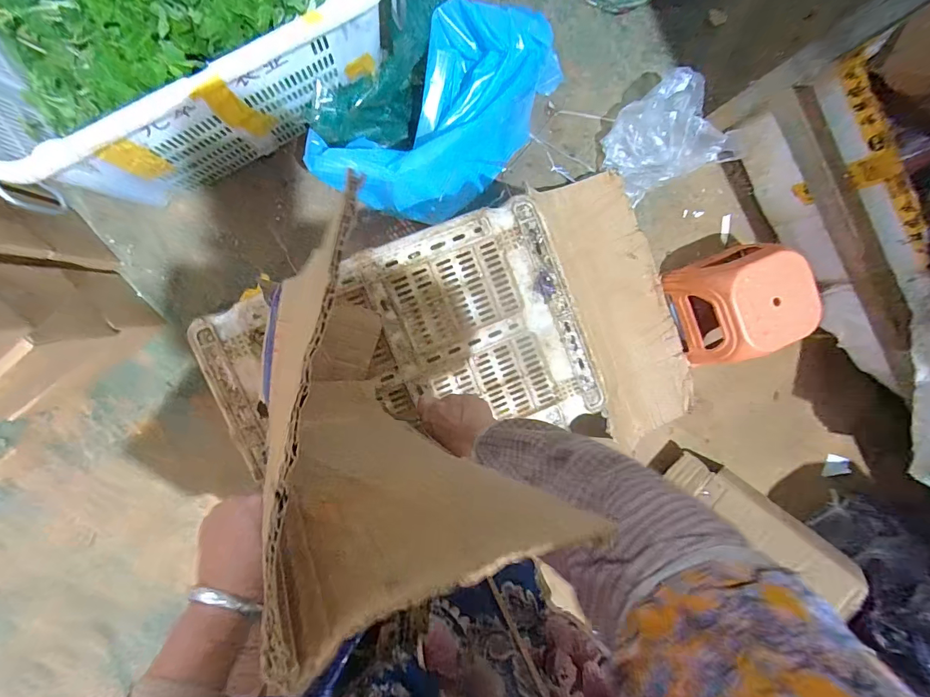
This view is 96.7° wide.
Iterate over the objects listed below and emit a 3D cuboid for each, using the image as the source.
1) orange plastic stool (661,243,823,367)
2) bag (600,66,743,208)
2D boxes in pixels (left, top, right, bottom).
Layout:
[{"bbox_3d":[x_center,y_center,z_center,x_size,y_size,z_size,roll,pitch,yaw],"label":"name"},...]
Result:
[{"bbox_3d":[0.649,-0.105,0.981,0.228,0.194,0.245,-23,96,-4],"label":"orange plastic stool"},{"bbox_3d":[0.497,-0.502,0.988,0.308,0.096,0.245,-35,97,-3],"label":"bag"}]

